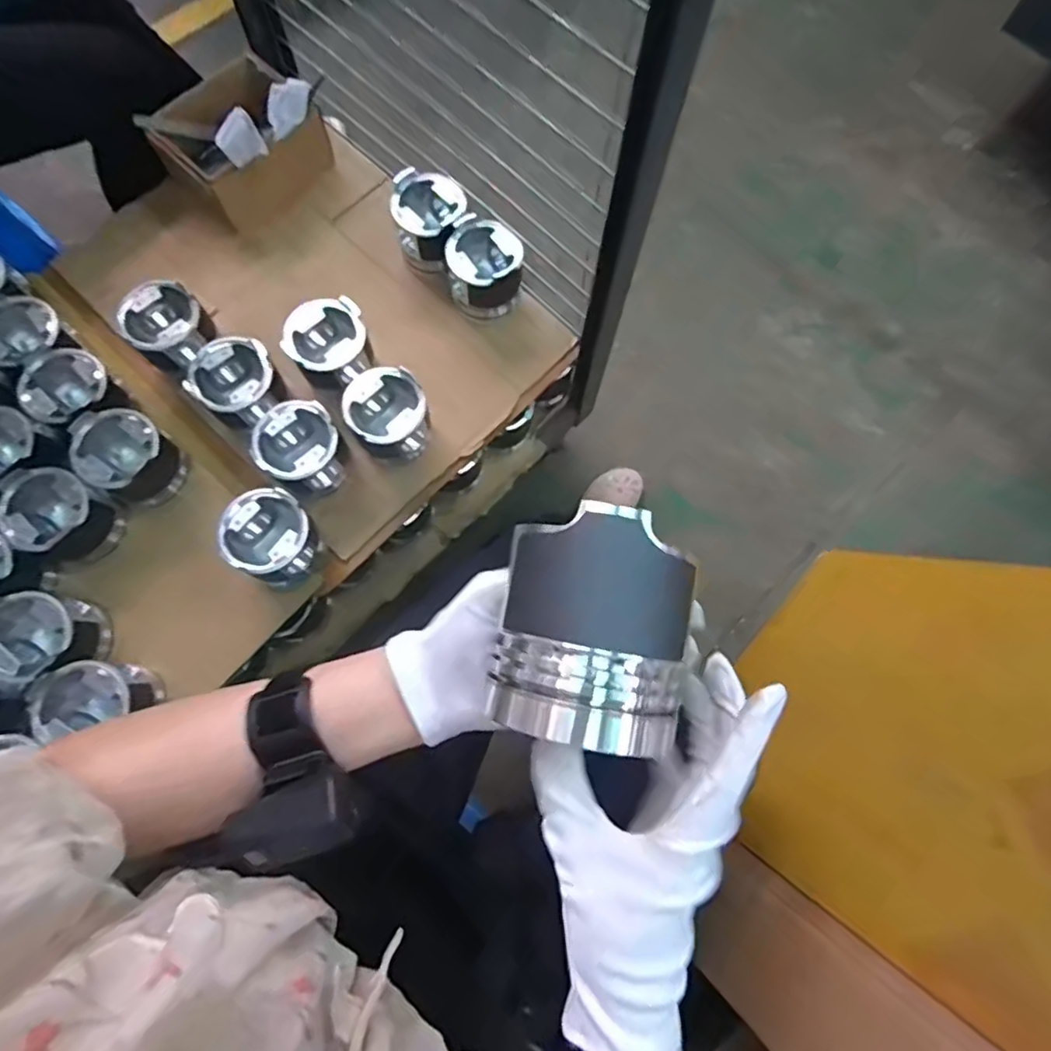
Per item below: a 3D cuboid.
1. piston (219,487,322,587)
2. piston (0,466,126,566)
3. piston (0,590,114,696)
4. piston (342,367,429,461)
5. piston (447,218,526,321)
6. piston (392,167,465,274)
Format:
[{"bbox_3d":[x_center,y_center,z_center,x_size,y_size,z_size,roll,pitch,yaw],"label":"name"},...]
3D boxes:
[{"bbox_3d":[-0.304,0.015,0.751,0.093,0.104,0.095,0,75,-1],"label":"piston"},{"bbox_3d":[-0.559,-0.008,0.752,0.098,0.106,0.091,0,75,-1],"label":"piston"},{"bbox_3d":[-0.547,0.130,0.718,0.108,0.094,0.105,-26,77,-8],"label":"piston"},{"bbox_3d":[-0.175,-0.137,0.807,0.094,0.106,0.100,0,75,-1],"label":"piston"},{"bbox_3d":[-0.055,-0.345,0.867,0.100,0.099,0.115,-1,75,-2],"label":"piston"},{"bbox_3d":[-0.135,-0.422,0.875,0.104,0.090,0.111,-6,75,-3],"label":"piston"}]

